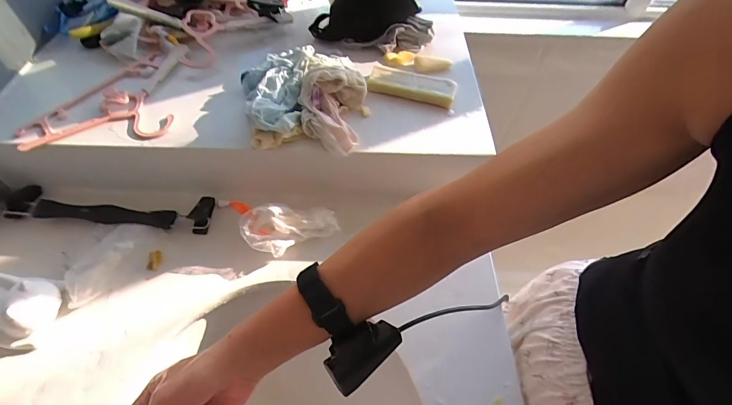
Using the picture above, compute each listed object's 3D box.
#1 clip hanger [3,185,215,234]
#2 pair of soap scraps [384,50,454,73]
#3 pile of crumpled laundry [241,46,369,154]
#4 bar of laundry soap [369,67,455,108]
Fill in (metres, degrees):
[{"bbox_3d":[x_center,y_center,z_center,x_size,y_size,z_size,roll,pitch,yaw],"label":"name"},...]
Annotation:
[{"bbox_3d":[-0.366,0.007,0.533,0.291,0.026,0.055,4,54,0],"label":"clip hanger"},{"bbox_3d":[0.086,-0.233,0.617,0.108,0.023,0.028,2,54,-1],"label":"pair of soap scraps"},{"bbox_3d":[-0.088,-0.157,0.527,0.177,0.056,0.205,-4,54,-6],"label":"pile of crumpled laundry"},{"bbox_3d":[0.070,-0.180,0.570,0.128,0.021,0.054,13,54,7],"label":"bar of laundry soap"}]

